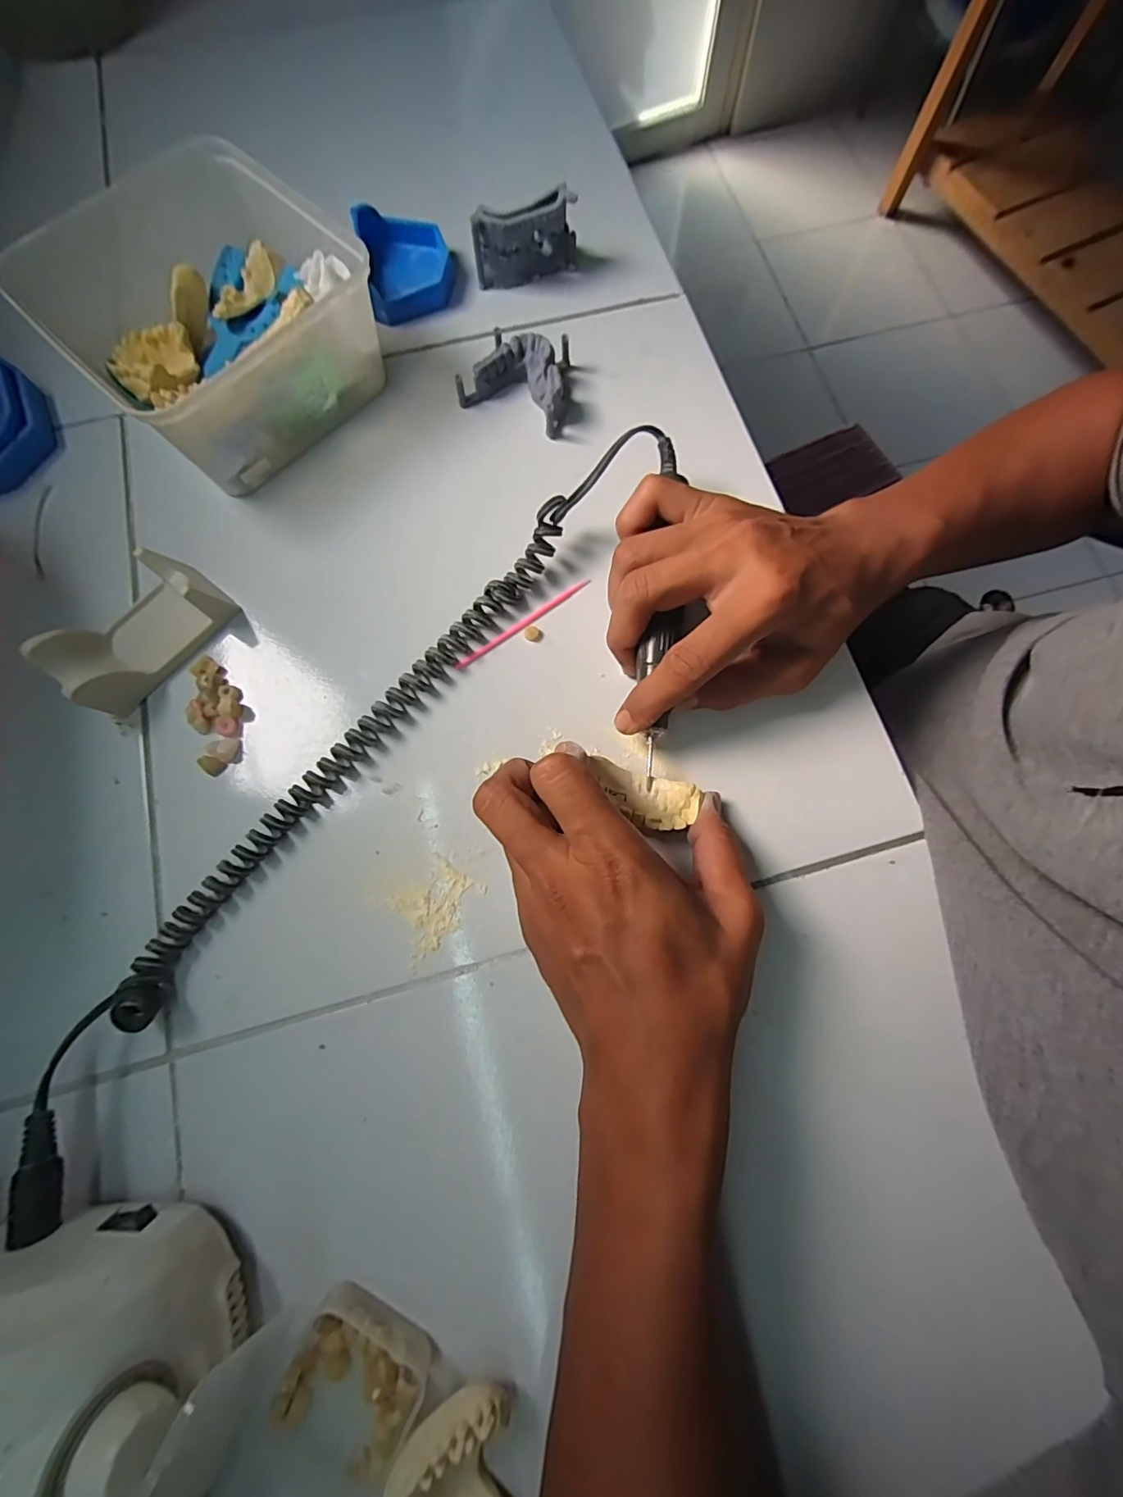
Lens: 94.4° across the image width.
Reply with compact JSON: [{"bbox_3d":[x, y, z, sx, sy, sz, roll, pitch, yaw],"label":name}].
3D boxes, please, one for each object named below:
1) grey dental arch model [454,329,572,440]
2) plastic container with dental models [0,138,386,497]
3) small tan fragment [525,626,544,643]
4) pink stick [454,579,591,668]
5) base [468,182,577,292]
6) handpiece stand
[{"bbox_3d":[-0.024,-0.248,0.346,0.068,0.027,0.060,24,76,6],"label":"grey dental arch model"},{"bbox_3d":[-0.224,-0.271,0.330,0.181,0.069,0.162,40,79,10],"label":"plastic container with dental models"},{"bbox_3d":[-0.017,-0.068,0.306,0.011,0.004,0.009,13,75,3],"label":"small tan fragment"},{"bbox_3d":[-0.022,-0.074,0.308,0.094,0.004,0.006,-35,78,-9],"label":"pink stick"},{"bbox_3d":[-0.025,-0.355,0.365,0.072,0.047,0.016,-16,76,-4],"label":"base"},{"bbox_3d":[-0.237,-0.066,0.293,0.049,0.032,0.090,35,78,9],"label":"handpiece stand"}]

